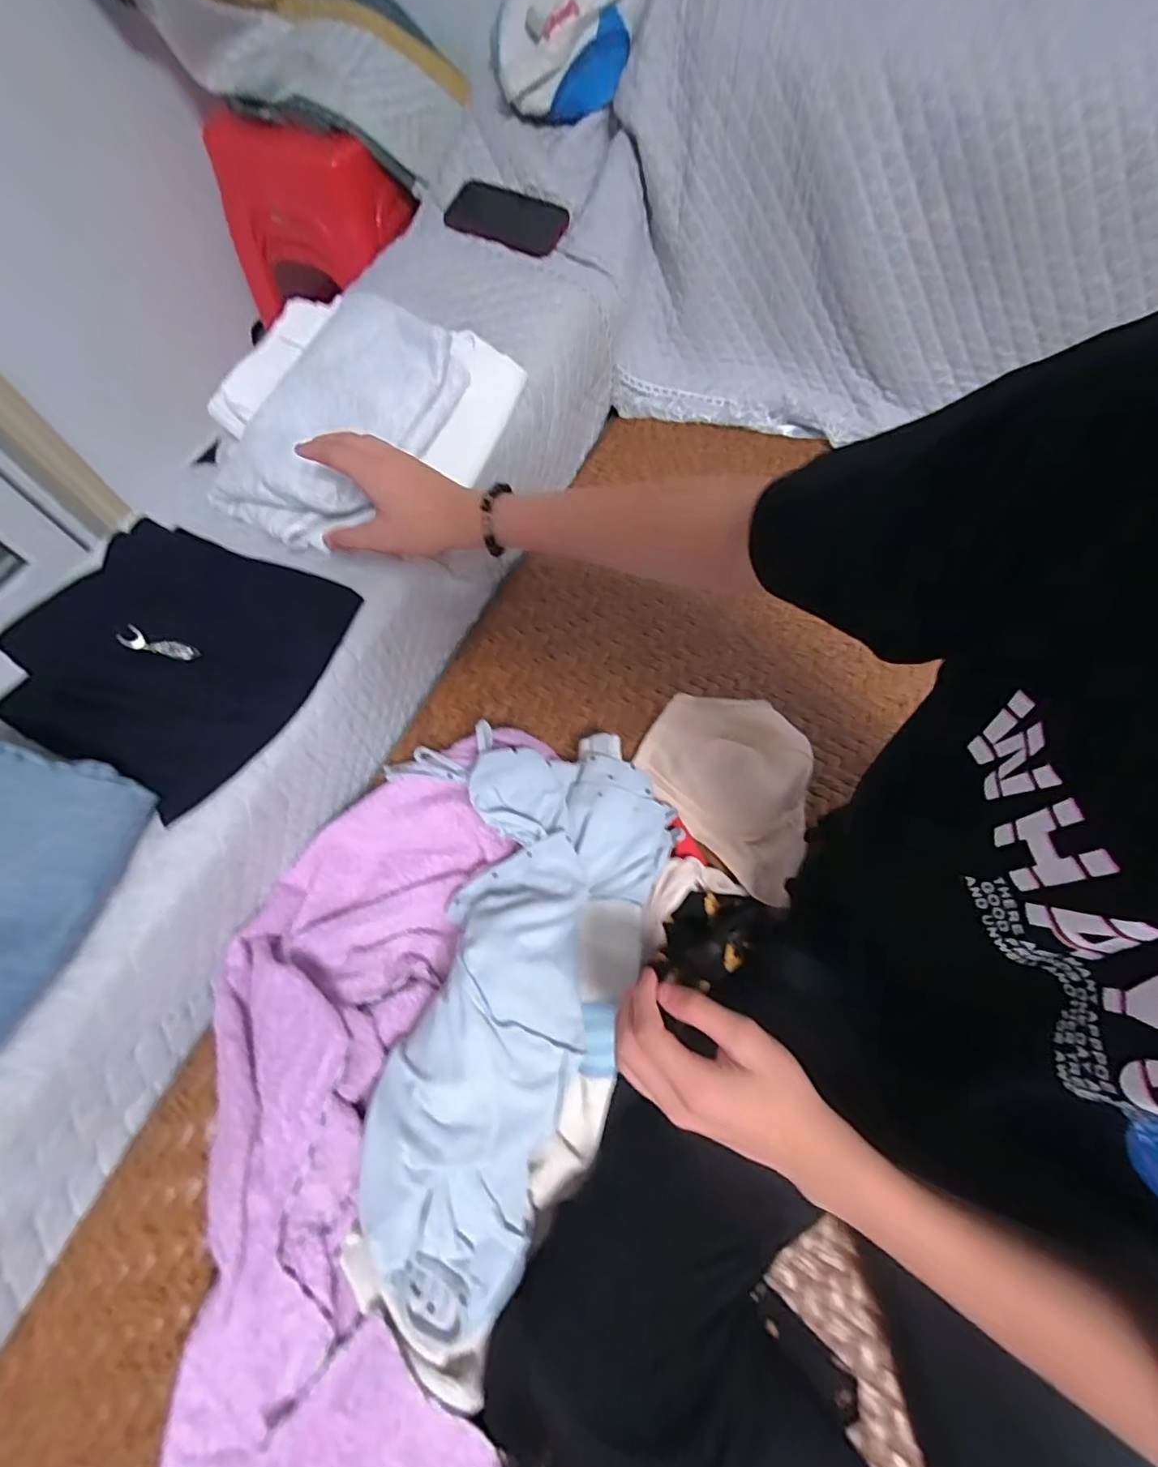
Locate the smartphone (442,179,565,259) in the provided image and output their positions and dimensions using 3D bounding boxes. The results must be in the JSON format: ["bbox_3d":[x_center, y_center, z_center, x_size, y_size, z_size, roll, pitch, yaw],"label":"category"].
[{"bbox_3d":[-0.100,-0.684,0.732,0.164,0.015,0.087,25,84,11],"label":"smartphone"}]

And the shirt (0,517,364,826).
[{"bbox_3d":[-0.339,-0.072,0.467,0.208,0.052,0.223,23,68,10],"label":"shirt"}]

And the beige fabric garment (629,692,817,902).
[{"bbox_3d":[0.178,0.048,0.595,0.165,0.036,0.225,-38,70,-13],"label":"beige fabric garment"}]

